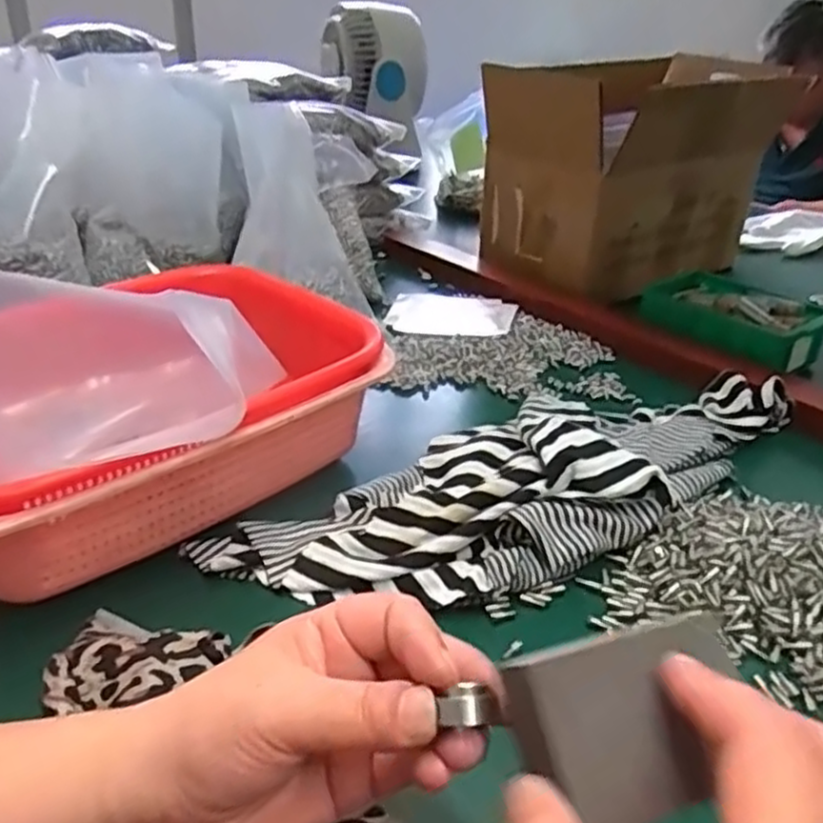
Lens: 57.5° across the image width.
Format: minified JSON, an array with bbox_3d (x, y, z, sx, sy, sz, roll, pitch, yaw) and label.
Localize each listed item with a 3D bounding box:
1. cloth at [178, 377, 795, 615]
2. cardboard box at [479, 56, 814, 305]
[{"bbox_3d":[0.083,0.030,0.481,0.425,0.051,0.159,-19,36,-29],"label":"cloth"},{"bbox_3d":[0.241,-0.251,0.817,0.271,0.203,0.206,-18,35,-32],"label":"cardboard box"}]

